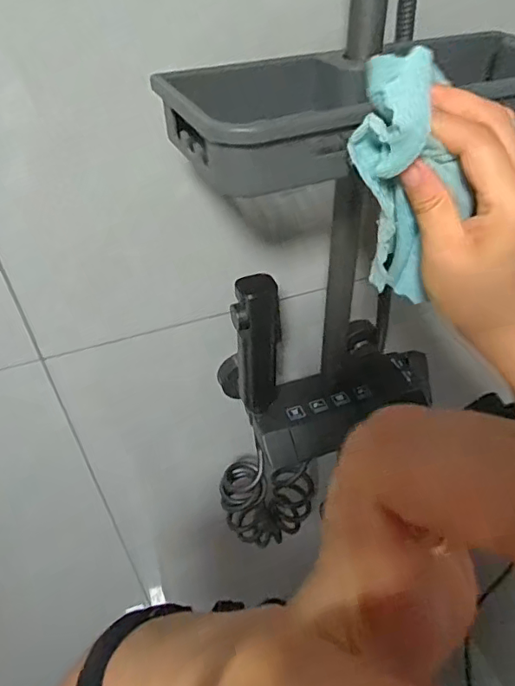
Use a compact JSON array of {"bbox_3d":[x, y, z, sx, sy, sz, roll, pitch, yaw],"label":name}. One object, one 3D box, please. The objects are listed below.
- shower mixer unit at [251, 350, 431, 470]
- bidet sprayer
[{"bbox_3d":[0.096,0.062,0.537,0.205,0.046,0.079,-16,44,-16],"label":"shower mixer unit"},{"bbox_3d":[0.000,0.005,0.465,0.037,0.138,0.032,5,42,6],"label":"bidet sprayer"}]

